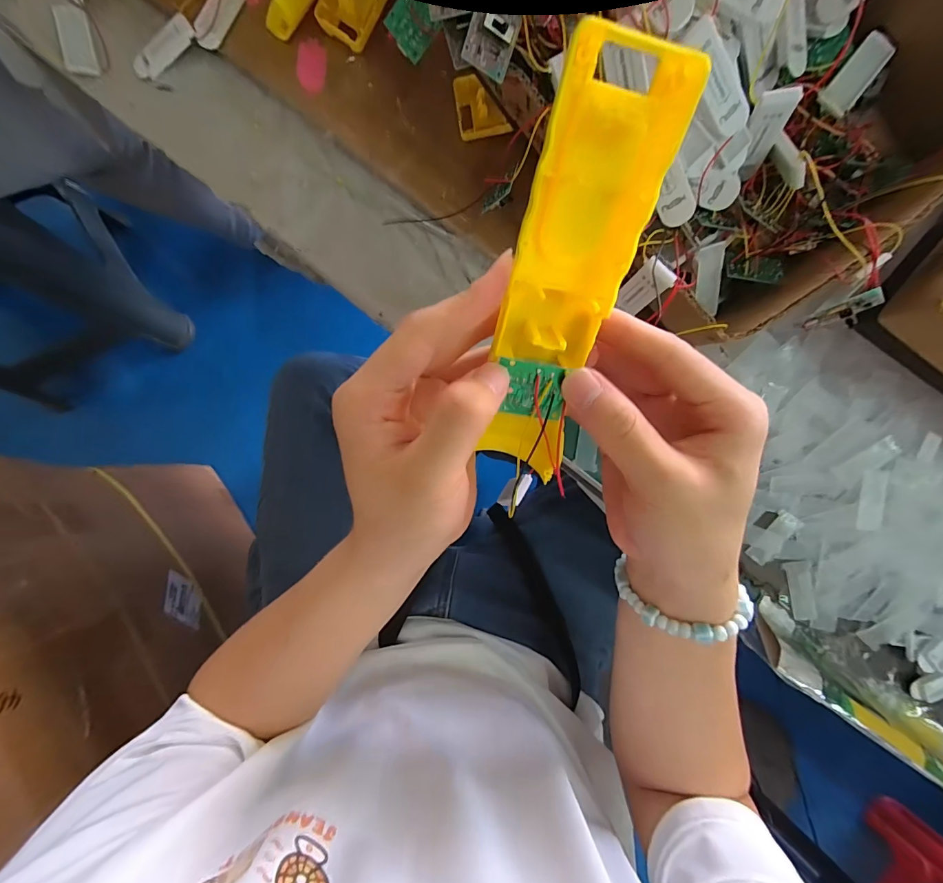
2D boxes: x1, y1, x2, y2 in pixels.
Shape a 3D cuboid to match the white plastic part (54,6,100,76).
[{"bbox_3d":[-0.312,-0.317,0.322,0.025,0.009,0.049,-12,86,-6],"label":"white plastic part"}]

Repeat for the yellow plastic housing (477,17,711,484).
[{"bbox_3d":[0.035,-0.051,0.161,0.043,0.025,0.158,8,126,-5],"label":"yellow plastic housing"}]

